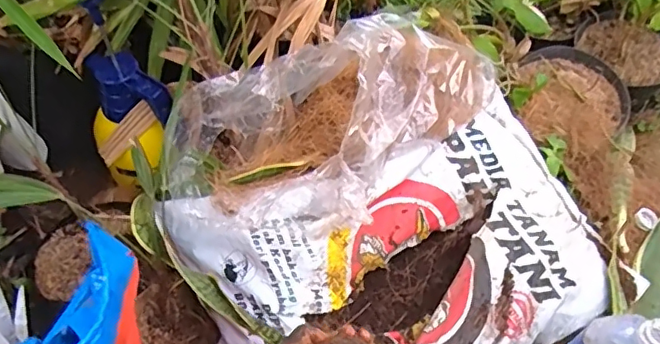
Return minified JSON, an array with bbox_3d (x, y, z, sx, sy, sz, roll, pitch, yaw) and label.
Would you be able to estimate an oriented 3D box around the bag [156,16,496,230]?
[{"bbox_3d":[0.018,-0.081,0.634,0.213,0.153,0.395,38,61,21],"label":"bag"}]

